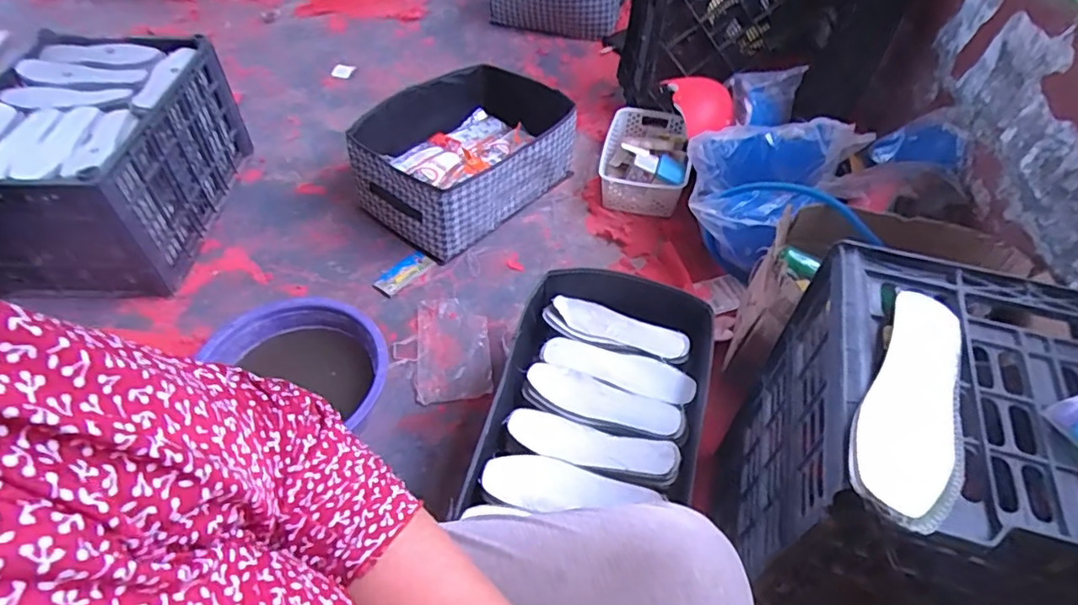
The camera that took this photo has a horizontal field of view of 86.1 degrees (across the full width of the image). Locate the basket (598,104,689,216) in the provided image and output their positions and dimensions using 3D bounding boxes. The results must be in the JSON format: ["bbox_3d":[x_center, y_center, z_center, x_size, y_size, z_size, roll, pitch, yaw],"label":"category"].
[{"bbox_3d":[0.242,-0.335,1.335,0.193,0.089,0.296,6,50,4],"label":"basket"}]

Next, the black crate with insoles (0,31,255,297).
[{"bbox_3d":[-0.892,-0.301,1.203,0.359,0.287,0.533,-2,50,-3],"label":"black crate with insoles"}]

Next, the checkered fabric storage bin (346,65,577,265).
[{"bbox_3d":[-0.151,-0.332,1.276,0.341,0.183,0.457,35,57,25],"label":"checkered fabric storage bin"}]

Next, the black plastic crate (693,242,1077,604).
[{"bbox_3d":[0.394,0.214,0.611,0.322,0.435,0.279,13,51,9],"label":"black plastic crate"}]

